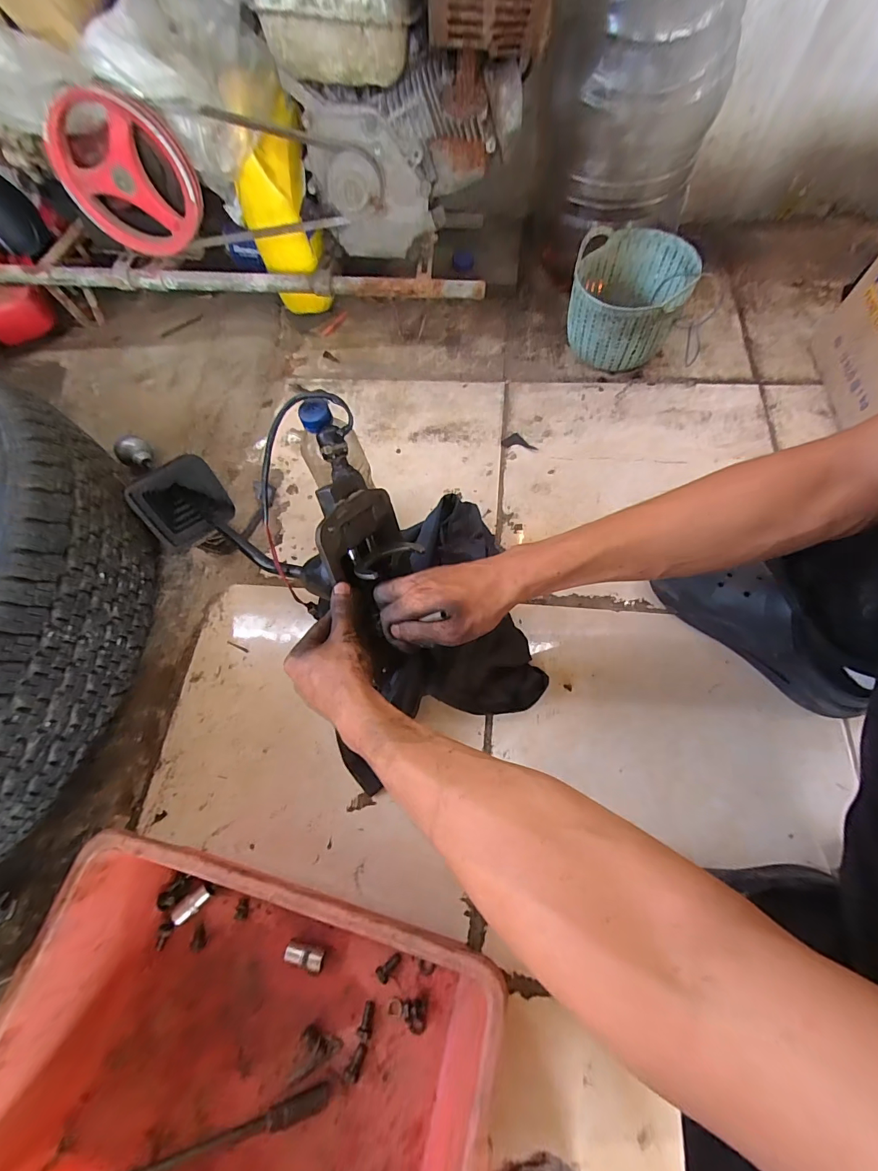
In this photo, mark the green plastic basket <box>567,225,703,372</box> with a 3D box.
[{"bbox_3d":[0.293,-0.440,0.701,0.170,0.131,0.179,29,71,15],"label":"green plastic basket"}]

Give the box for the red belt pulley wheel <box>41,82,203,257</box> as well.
[{"bbox_3d":[-0.450,-0.579,0.632,0.193,0.201,0.029,2,67,4],"label":"red belt pulley wheel"}]

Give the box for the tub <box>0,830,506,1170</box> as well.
[{"bbox_3d":[-0.164,0.411,0.361,0.386,0.126,0.305,11,68,8],"label":"tub"}]

